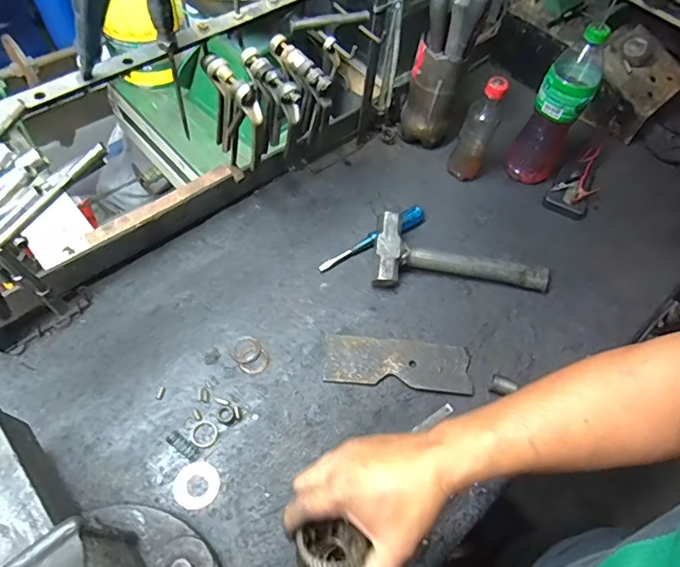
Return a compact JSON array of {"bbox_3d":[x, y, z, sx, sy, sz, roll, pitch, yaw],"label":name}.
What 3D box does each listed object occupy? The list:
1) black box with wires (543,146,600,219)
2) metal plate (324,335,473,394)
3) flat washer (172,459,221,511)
[{"bbox_3d":[0.436,-0.180,0.858,0.068,0.032,0.167,39,64,19],"label":"black box with wires"},{"bbox_3d":[0.082,0.112,0.675,0.203,0.006,0.067,6,65,-4],"label":"metal plate"},{"bbox_3d":[-0.172,0.242,0.580,0.053,0.005,0.052,2,58,-3],"label":"flat washer"}]

